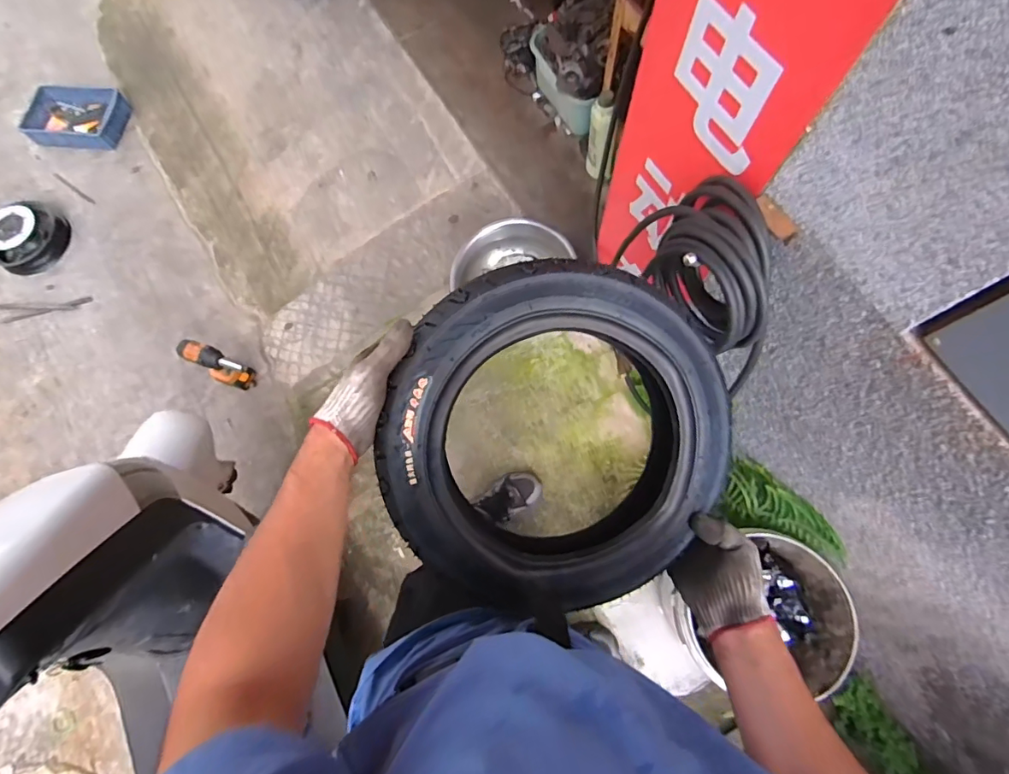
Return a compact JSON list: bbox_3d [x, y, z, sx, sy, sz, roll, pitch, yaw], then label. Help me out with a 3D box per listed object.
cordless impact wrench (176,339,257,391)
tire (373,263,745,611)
[{"bbox_3d":[-0.880,-0.054,1.597,0.198,0.275,0.087,26,76,10],"label":"cordless impact wrench"},{"bbox_3d":[0.054,0.060,0.561,0.380,0.090,0.380,-1,99,-5],"label":"tire"}]

